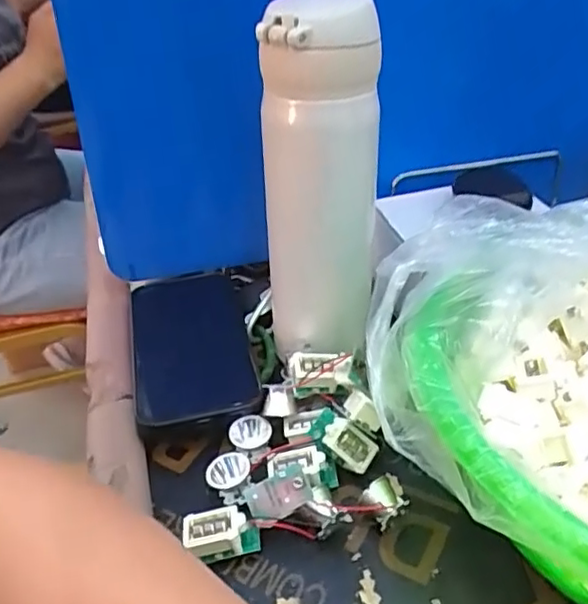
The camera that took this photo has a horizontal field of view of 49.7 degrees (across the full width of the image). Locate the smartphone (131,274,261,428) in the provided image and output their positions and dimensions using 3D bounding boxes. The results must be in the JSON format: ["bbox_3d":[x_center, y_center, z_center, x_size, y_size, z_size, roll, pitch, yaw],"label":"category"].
[{"bbox_3d":[-0.068,0.023,0.418,0.075,0.012,0.130,-9,34,-10],"label":"smartphone"}]

